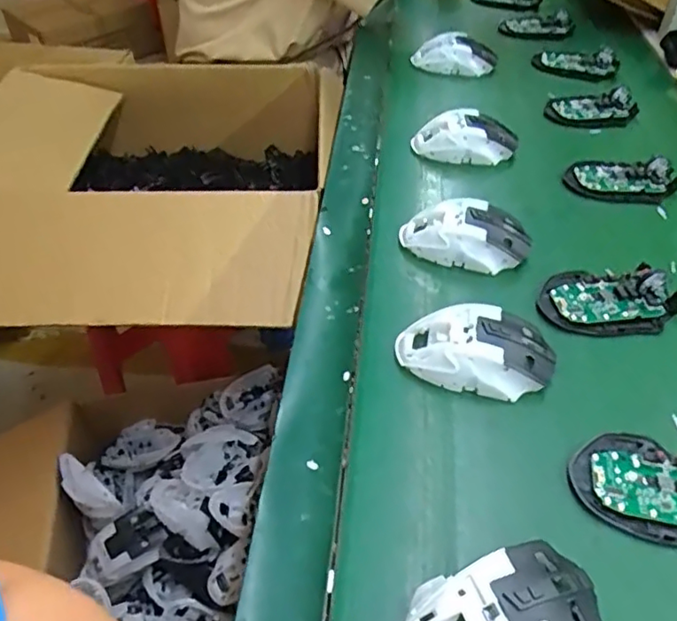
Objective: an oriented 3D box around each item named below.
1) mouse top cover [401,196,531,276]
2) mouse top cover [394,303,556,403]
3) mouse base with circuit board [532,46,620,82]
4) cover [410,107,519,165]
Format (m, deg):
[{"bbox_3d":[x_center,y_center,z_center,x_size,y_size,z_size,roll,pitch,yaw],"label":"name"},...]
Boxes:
[{"bbox_3d":[0.118,-0.072,0.552,0.118,0.042,0.063,5,45,5],"label":"mouse top cover"},{"bbox_3d":[0.104,0.030,0.455,0.115,0.039,0.060,8,46,7],"label":"mouse top cover"},{"bbox_3d":[0.342,-0.357,0.851,0.116,0.031,0.043,12,46,11],"label":"mouse base with circuit board"},{"bbox_3d":[0.145,-0.198,0.677,0.116,0.040,0.063,11,46,10],"label":"cover"}]

